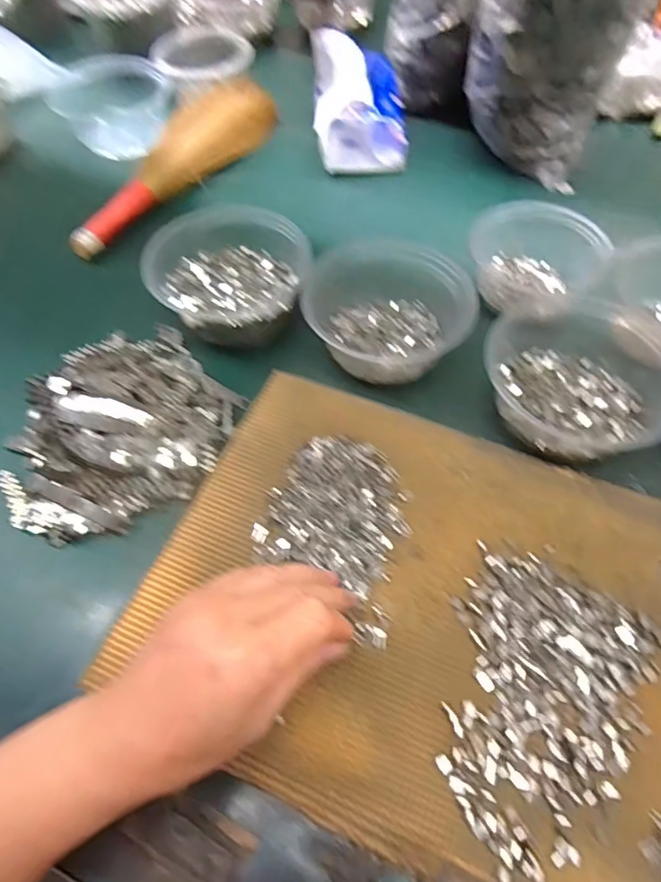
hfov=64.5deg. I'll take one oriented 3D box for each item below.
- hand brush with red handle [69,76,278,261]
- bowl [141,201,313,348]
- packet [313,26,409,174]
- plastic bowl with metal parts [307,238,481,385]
[{"bbox_3d":[-0.161,-0.308,0.573,0.066,0.044,0.311,22,63,14],"label":"hand brush with red handle"},{"bbox_3d":[-0.083,-0.144,0.457,0.130,0.061,0.117,16,62,11],"label":"bowl"},{"bbox_3d":[0.035,-0.394,0.601,0.102,0.089,0.144,0,60,2],"label":"packet"},{"bbox_3d":[0.046,-0.112,0.438,0.130,0.058,0.124,-1,60,1],"label":"plastic bowl with metal parts"}]

